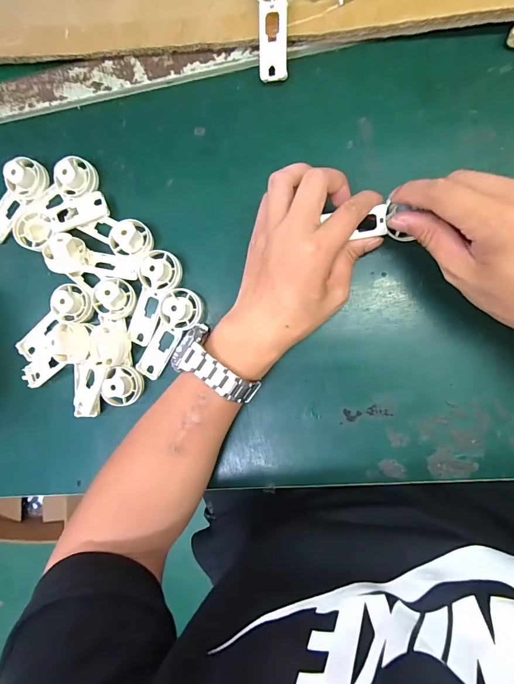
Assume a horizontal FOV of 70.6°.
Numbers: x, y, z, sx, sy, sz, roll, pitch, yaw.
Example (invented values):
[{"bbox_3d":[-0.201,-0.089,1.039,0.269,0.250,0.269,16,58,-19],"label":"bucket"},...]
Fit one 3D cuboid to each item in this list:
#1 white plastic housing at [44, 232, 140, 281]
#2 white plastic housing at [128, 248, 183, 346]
[{"bbox_3d":[-0.158,-0.080,0.353,0.090,0.025,0.035,10,91,-3],"label":"white plastic housing"},{"bbox_3d":[-0.104,-0.043,0.353,0.038,0.023,0.092,25,105,9],"label":"white plastic housing"}]

